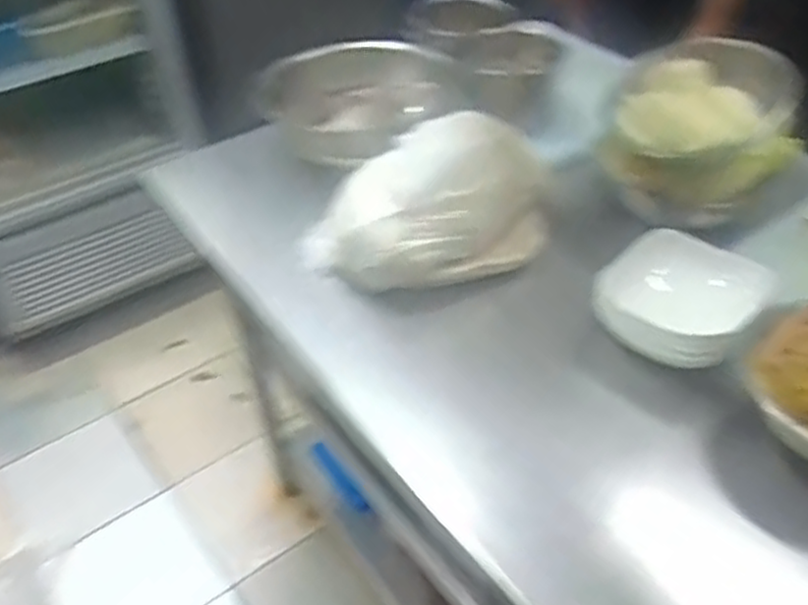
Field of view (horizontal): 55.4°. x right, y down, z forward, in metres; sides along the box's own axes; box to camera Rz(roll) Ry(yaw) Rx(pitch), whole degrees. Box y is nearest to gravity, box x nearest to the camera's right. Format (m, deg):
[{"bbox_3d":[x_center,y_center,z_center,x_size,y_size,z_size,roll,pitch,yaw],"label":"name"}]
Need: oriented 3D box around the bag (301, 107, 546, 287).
[{"bbox_3d":[0.027,-0.122,0.932,0.285,0.125,0.200,4,44,5],"label":"bag"}]

